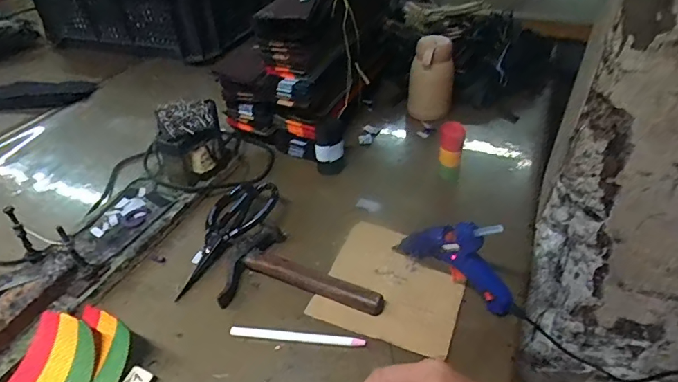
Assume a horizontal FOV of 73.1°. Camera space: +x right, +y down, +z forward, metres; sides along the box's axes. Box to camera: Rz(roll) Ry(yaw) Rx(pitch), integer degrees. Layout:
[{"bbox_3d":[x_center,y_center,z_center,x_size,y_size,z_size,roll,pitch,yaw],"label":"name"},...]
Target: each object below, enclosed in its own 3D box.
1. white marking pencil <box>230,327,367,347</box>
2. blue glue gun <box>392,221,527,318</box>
[{"bbox_3d":[-0.044,0.152,0.476,0.141,0.010,0.010,7,40,4],"label":"white marking pencil"},{"bbox_3d":[0.137,0.073,0.491,0.140,0.109,0.026,18,43,22],"label":"blue glue gun"}]

